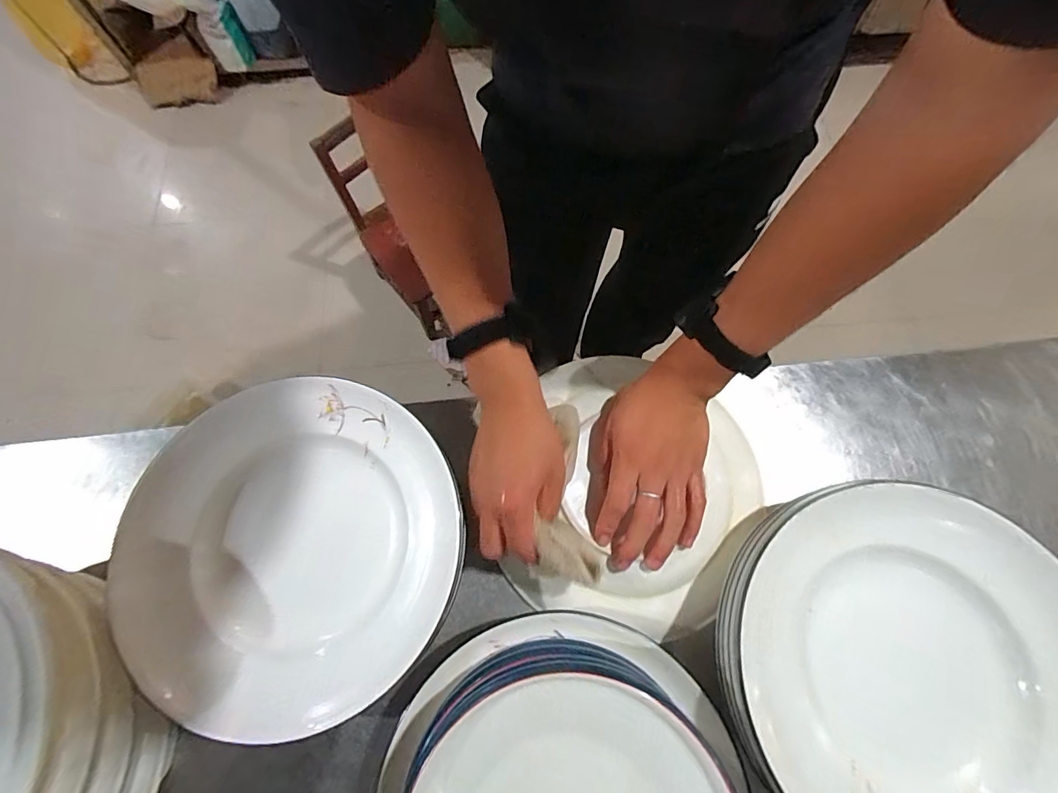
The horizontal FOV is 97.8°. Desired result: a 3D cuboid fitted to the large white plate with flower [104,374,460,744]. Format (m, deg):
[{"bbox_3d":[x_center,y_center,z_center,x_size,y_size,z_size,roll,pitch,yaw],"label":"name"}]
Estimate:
[{"bbox_3d":[-0.210,0.129,0.424,0.283,0.052,0.288,0,71,1],"label":"large white plate with flower"}]

